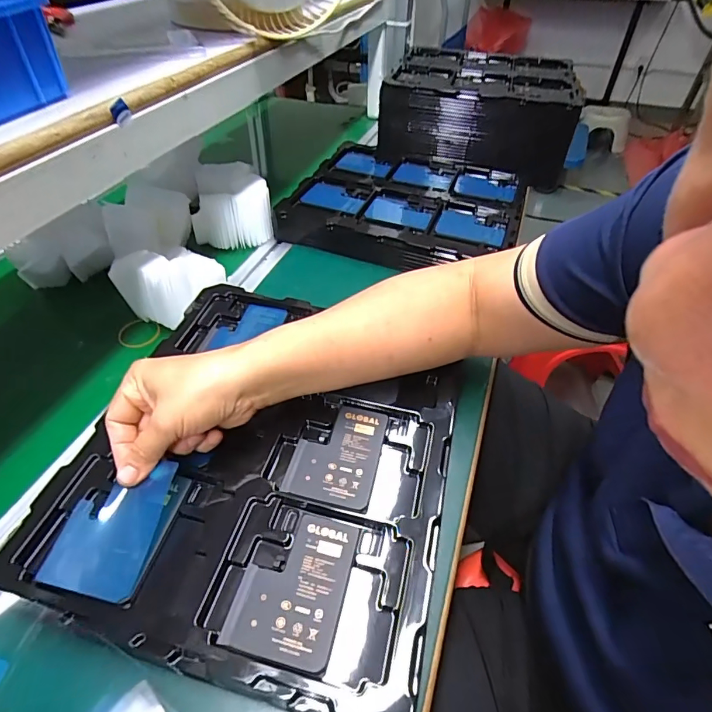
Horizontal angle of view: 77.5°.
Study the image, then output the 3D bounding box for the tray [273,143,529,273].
[{"bbox_3d":[0.080,-0.234,0.670,0.327,0.040,0.290,16,50,8],"label":"tray"}]

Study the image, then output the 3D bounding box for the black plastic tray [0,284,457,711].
[{"bbox_3d":[-0.069,0.075,0.365,0.278,0.036,0.307,11,47,10],"label":"black plastic tray"}]

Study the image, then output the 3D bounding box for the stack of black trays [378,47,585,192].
[{"bbox_3d":[0.214,-0.451,0.805,0.311,0.102,0.295,9,46,8],"label":"stack of black trays"}]

